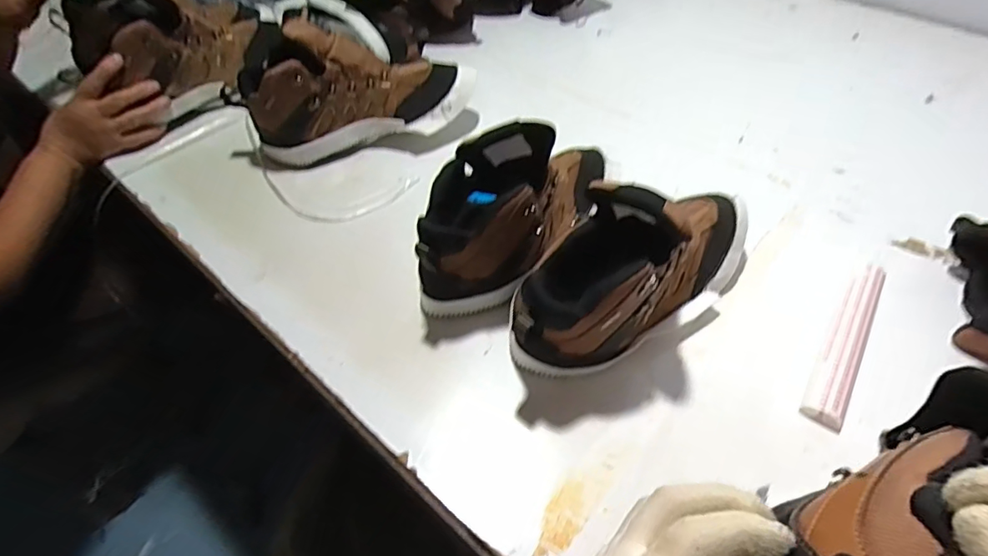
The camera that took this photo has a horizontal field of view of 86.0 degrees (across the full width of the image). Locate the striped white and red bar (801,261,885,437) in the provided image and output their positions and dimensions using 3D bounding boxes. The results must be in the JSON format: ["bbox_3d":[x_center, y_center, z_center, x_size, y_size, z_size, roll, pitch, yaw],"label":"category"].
[{"bbox_3d":[0.347,0.057,0.518,0.035,0.017,0.215,30,56,23],"label":"striped white and red bar"}]

